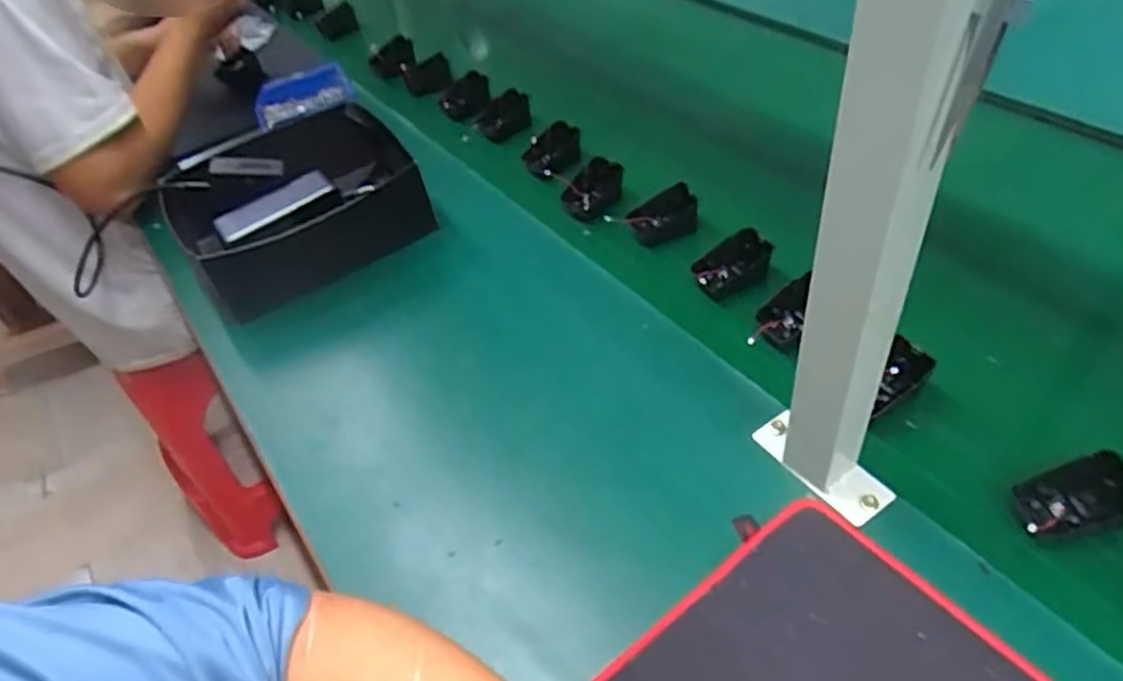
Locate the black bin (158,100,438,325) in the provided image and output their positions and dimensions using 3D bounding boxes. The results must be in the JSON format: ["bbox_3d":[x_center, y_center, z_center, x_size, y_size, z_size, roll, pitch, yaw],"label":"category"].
[{"bbox_3d":[-0.259,-0.129,0.760,0.238,0.123,0.181,-32,49,-19],"label":"black bin"}]

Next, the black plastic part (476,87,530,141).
[{"bbox_3d":[-0.067,-0.279,0.912,0.075,0.048,0.032,-38,52,-24],"label":"black plastic part"}]

